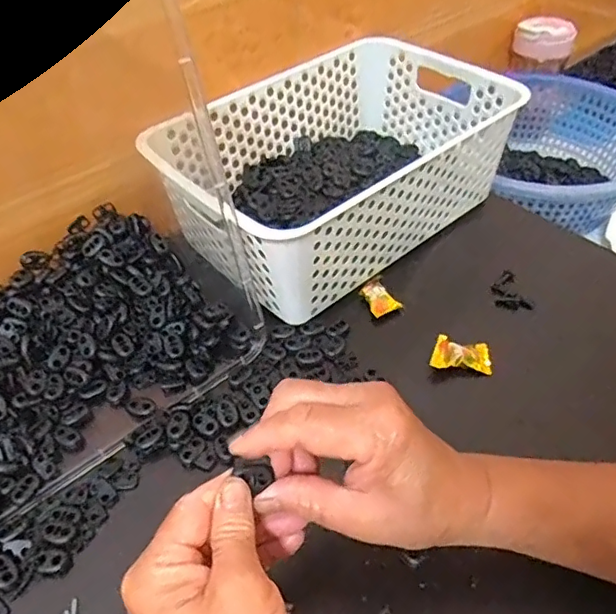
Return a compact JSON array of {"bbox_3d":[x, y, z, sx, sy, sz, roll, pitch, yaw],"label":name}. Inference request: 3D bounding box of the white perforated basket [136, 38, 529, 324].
[{"bbox_3d":[0.027,-0.133,0.523,0.293,0.109,0.207,-31,52,-24],"label":"white perforated basket"}]

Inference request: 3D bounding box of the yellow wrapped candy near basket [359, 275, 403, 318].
[{"bbox_3d":[0.060,-0.010,0.476,0.026,0.009,0.039,-20,49,-16],"label":"yellow wrapped candy near basket"}]

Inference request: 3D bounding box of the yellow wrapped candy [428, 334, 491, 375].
[{"bbox_3d":[0.117,0.036,0.425,0.047,0.010,0.025,7,46,-10],"label":"yellow wrapped candy"}]

